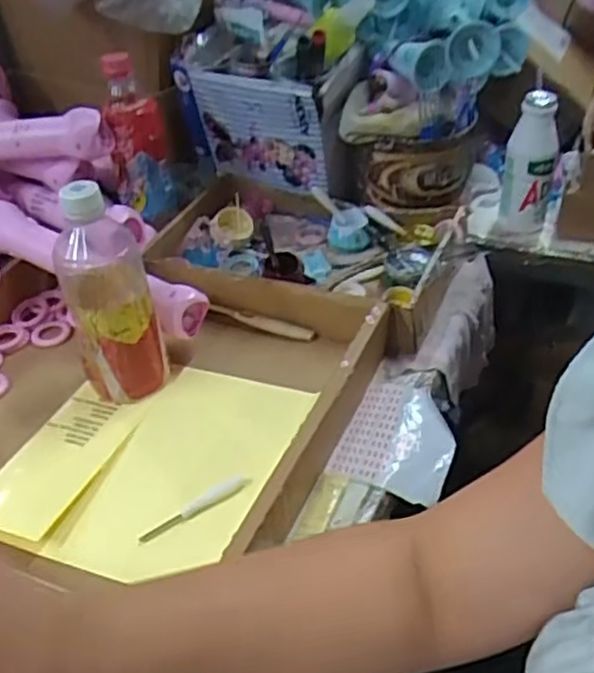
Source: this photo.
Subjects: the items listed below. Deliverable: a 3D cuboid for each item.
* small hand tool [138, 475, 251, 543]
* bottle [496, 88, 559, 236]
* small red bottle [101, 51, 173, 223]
[{"bbox_3d":[-0.073,0.124,0.520,0.089,0.006,0.012,-28,45,-27],"label":"small hand tool"},{"bbox_3d":[0.251,-0.184,0.771,0.050,0.145,0.047,7,40,12],"label":"bottle"},{"bbox_3d":[-0.166,-0.208,0.753,0.060,0.160,0.058,-9,40,-8],"label":"small red bottle"}]

